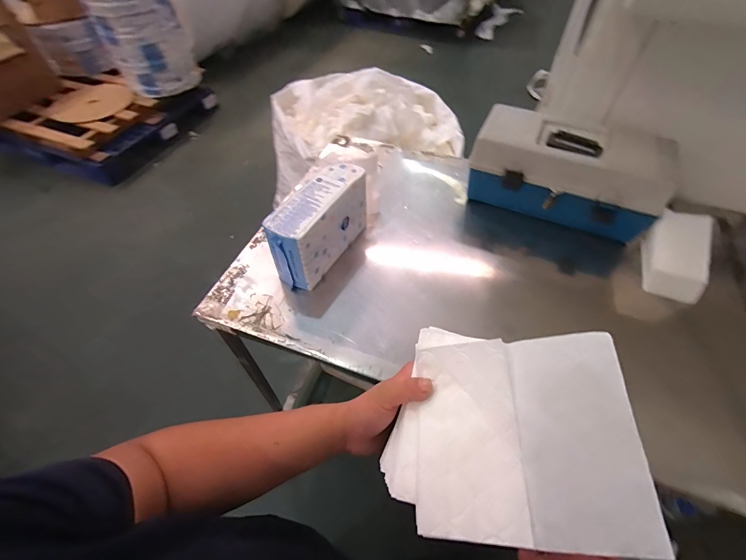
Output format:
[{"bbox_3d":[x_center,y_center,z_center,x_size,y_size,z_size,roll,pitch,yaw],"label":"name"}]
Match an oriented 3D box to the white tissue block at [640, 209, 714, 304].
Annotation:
[{"bbox_3d":[0.615,-0.051,0.719,0.097,0.108,0.162,14,55,10],"label":"white tissue block"}]

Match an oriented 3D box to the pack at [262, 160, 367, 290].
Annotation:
[{"bbox_3d":[-0.110,-0.109,0.758,0.088,0.184,0.247,25,57,17],"label":"pack"}]

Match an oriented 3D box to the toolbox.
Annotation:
[{"bbox_3d":[0.444,-0.252,0.823,0.391,0.172,0.186,22,56,15],"label":"toolbox"}]

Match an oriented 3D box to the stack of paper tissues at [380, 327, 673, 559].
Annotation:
[{"bbox_3d":[0.107,0.121,0.297,0.195,0.028,0.165,-6,59,21],"label":"stack of paper tissues"}]

